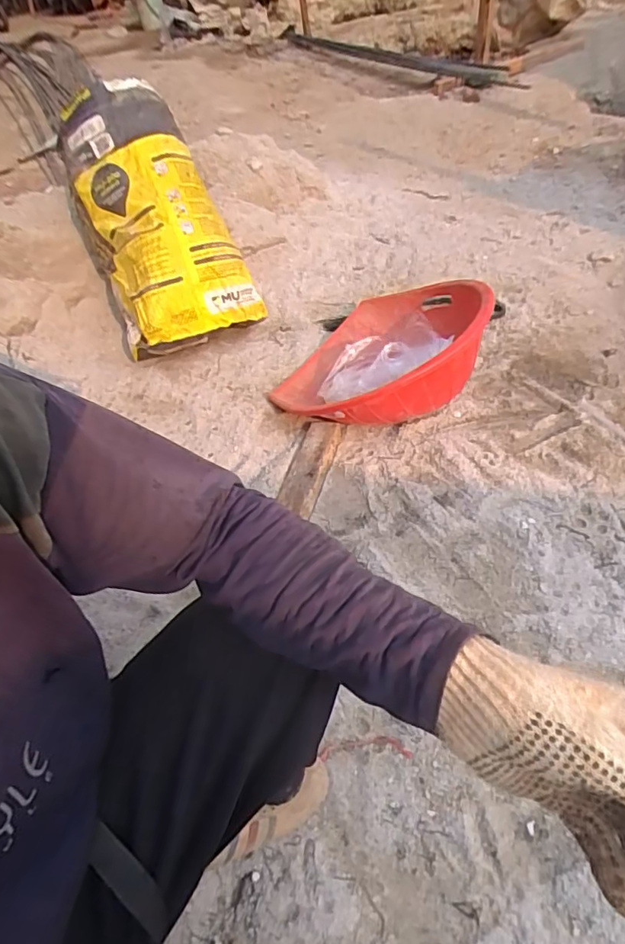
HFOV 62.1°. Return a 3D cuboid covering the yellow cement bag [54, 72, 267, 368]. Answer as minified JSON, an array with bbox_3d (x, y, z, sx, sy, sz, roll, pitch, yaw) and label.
[{"bbox_3d":[-0.410,-0.639,1.304,0.316,0.191,0.673,-24,84,-14],"label":"yellow cement bag"}]

